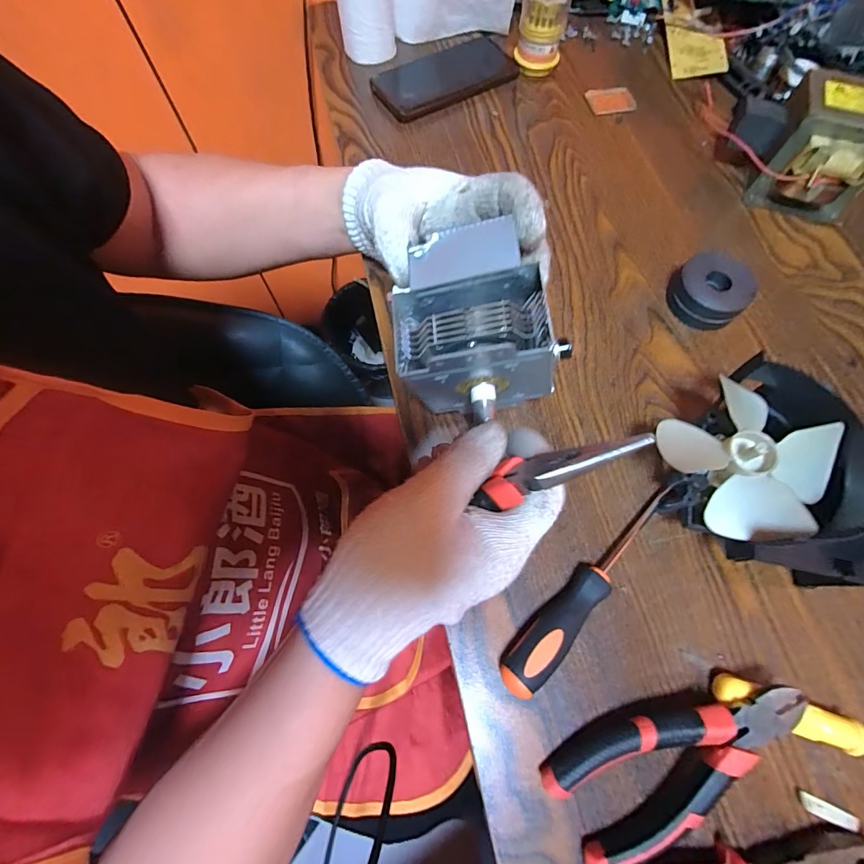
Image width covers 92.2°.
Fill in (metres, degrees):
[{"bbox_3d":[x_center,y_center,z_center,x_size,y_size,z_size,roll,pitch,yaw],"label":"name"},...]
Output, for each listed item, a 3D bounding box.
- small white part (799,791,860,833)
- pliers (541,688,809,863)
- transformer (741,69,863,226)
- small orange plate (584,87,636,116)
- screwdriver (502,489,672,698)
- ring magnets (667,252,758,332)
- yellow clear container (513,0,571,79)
[{"bbox_3d":[0.240,0.229,0.251,0.031,0.004,0.009,21,73,9],"label":"small white part"},{"bbox_3d":[0.144,0.191,0.248,0.150,0.028,0.057,-27,72,-8],"label":"pliers"},{"bbox_3d":[0.370,-0.268,0.393,0.101,0.080,0.083,20,72,8],"label":"transformer"},{"bbox_3d":[0.205,-0.379,0.476,0.051,0.007,0.036,-7,71,-1],"label":"small orange plate"},{"bbox_3d":[0.111,0.105,0.280,0.171,0.028,0.031,-43,75,-12],"label":"screwdriver"},{"bbox_3d":[0.244,-0.124,0.370,0.061,0.030,0.061,33,75,12],"label":"ring magnets"},{"bbox_3d":[0.123,-0.461,0.448,0.049,0.111,0.055,11,72,5],"label":"yellow clear container"}]

